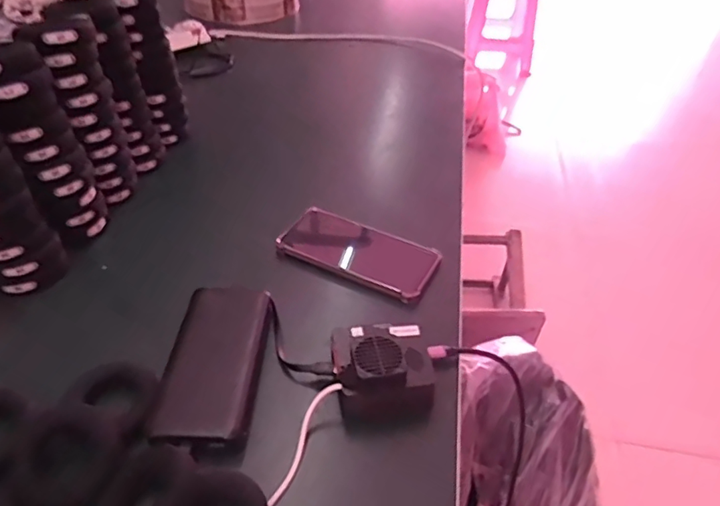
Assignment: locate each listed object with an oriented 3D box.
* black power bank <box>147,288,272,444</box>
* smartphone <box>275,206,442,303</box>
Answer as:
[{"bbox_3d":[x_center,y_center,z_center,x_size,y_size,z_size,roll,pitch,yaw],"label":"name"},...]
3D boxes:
[{"bbox_3d":[-0.123,0.087,0.451,0.075,0.020,0.148,1,41,-1],"label":"black power bank"},{"bbox_3d":[0.002,-0.003,0.582,0.159,0.019,0.078,23,49,15],"label":"smartphone"}]

